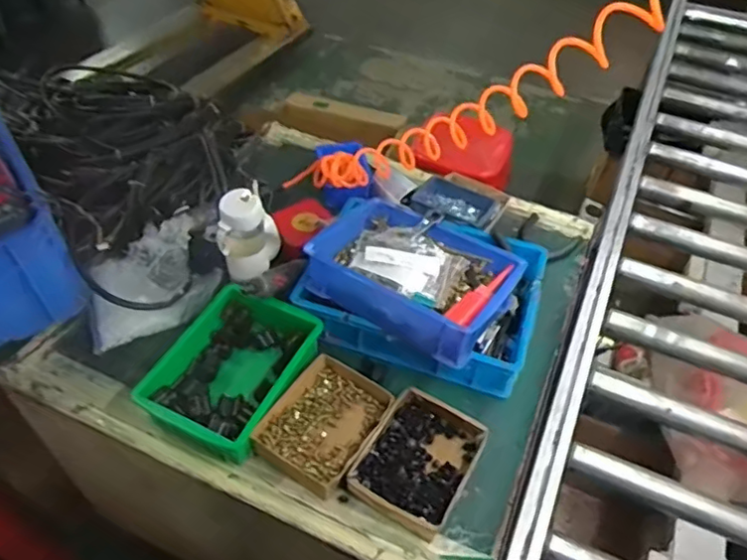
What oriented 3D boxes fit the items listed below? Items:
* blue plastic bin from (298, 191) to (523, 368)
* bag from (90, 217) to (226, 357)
[{"bbox_3d":[0.066,-0.023,0.944,0.303,0.070,0.228,28,52,21],"label":"blue plastic bin"},{"bbox_3d":[-0.373,-0.004,0.998,0.234,0.081,0.160,-23,53,-22],"label":"bag"}]

